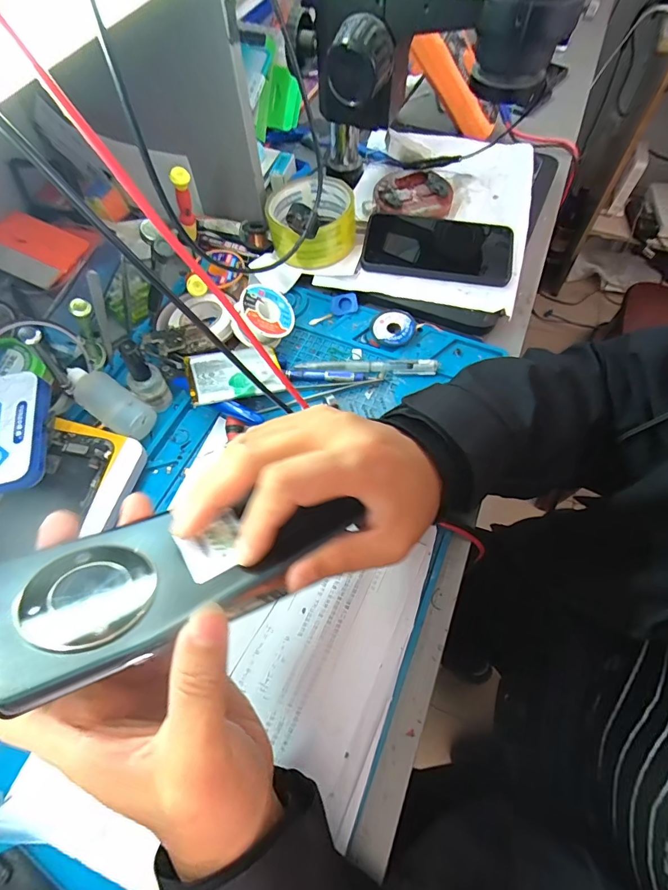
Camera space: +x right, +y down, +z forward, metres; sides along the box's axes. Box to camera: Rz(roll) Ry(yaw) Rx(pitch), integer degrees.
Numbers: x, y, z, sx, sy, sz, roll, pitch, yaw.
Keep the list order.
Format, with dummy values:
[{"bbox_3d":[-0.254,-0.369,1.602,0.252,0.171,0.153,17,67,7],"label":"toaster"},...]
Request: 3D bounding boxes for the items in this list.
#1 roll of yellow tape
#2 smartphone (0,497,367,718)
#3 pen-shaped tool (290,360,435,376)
[{"bbox_3d":[-0.023,-0.233,0.440,0.087,0.046,0.088,-1,62,2],"label":"roll of yellow tape"},{"bbox_3d":[-0.065,0.054,0.205,0.160,0.012,0.068,-18,45,-28],"label":"smartphone"},{"bbox_3d":[0.032,-0.076,0.402,0.132,0.012,0.012,0,62,2],"label":"pen-shaped tool"}]

